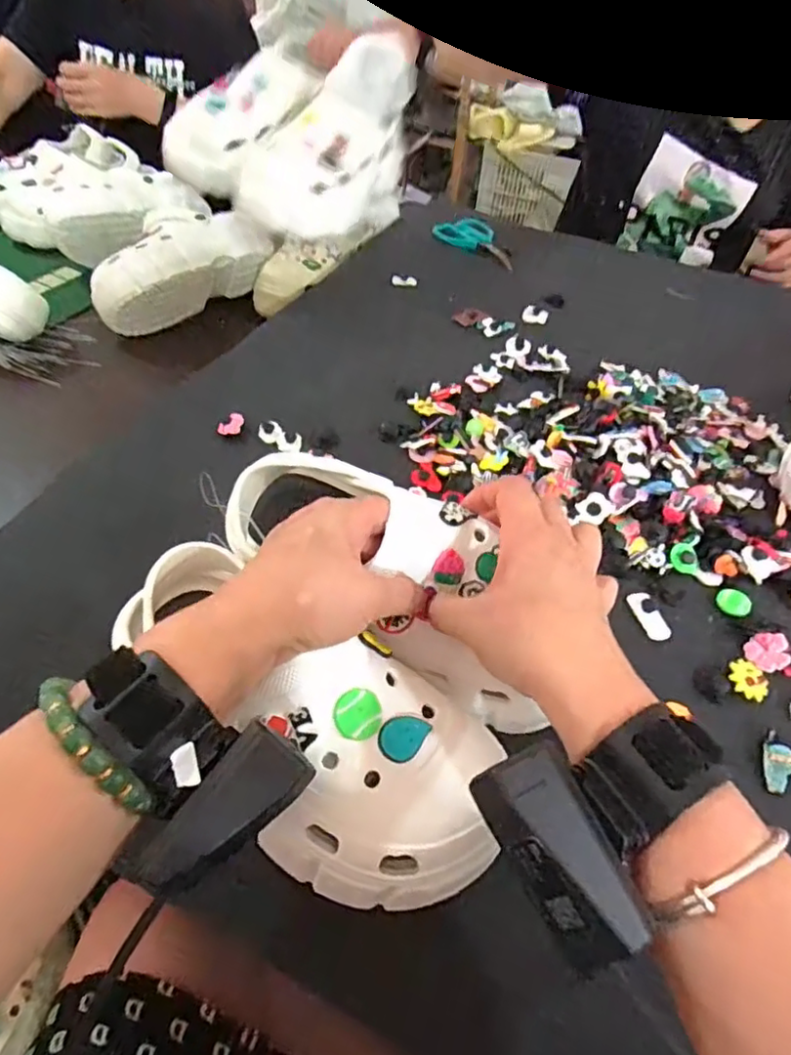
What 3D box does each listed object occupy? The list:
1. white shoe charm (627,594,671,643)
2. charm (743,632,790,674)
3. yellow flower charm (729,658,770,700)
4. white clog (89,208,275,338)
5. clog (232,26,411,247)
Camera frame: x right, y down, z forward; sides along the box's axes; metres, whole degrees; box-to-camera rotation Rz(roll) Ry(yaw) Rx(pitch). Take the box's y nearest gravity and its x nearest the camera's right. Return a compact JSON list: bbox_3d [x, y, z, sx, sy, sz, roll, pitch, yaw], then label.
[{"bbox_3d":[0.190,0.066,0.461,0.018,0.004,0.041,-11,49,-14],"label":"white shoe charm"},{"bbox_3d":[0.265,0.089,0.438,0.029,0.009,0.028,-7,58,18],"label":"charm"},{"bbox_3d":[0.244,0.106,0.426,0.026,0.006,0.026,2,47,-3],"label":"yellow flower charm"},{"bbox_3d":[-0.307,-0.369,0.871,0.247,0.113,0.112,-29,56,-27],"label":"white clog"},{"bbox_3d":[-0.077,-0.432,0.690,0.120,0.164,0.208,20,49,14],"label":"clog"}]

